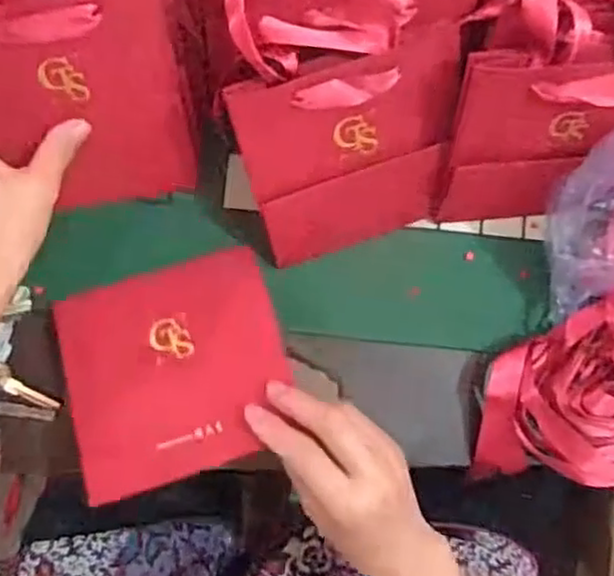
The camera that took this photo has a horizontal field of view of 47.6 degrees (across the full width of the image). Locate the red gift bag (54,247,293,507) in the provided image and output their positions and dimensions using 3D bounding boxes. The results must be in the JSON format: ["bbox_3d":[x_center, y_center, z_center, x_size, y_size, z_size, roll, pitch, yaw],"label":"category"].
[{"bbox_3d":[-0.084,0.050,0.450,0.139,0.005,0.137,-17,69,-5],"label":"red gift bag"}]

